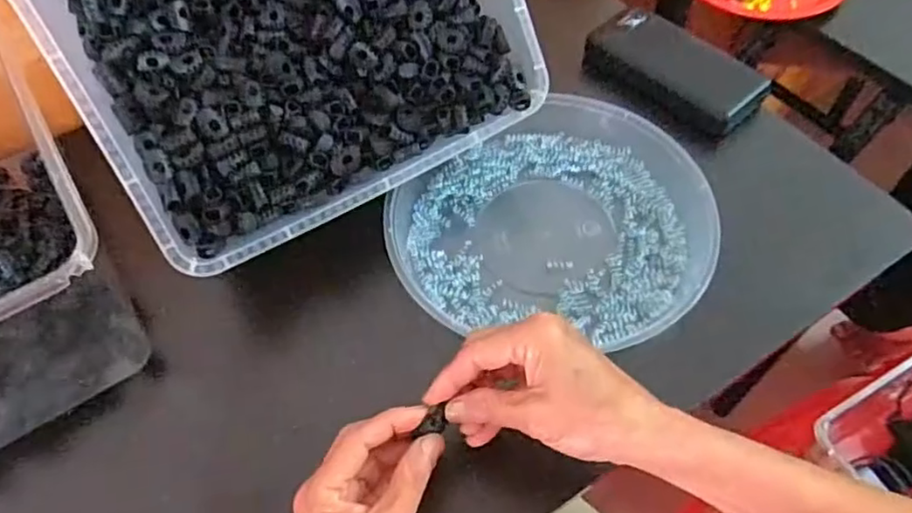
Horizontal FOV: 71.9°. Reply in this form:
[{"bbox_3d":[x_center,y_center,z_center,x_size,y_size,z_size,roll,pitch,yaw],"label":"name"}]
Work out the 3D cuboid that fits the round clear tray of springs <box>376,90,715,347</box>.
[{"bbox_3d":[0.077,-0.024,0.472,0.228,0.041,0.209,-1,57,1],"label":"round clear tray of springs"}]

